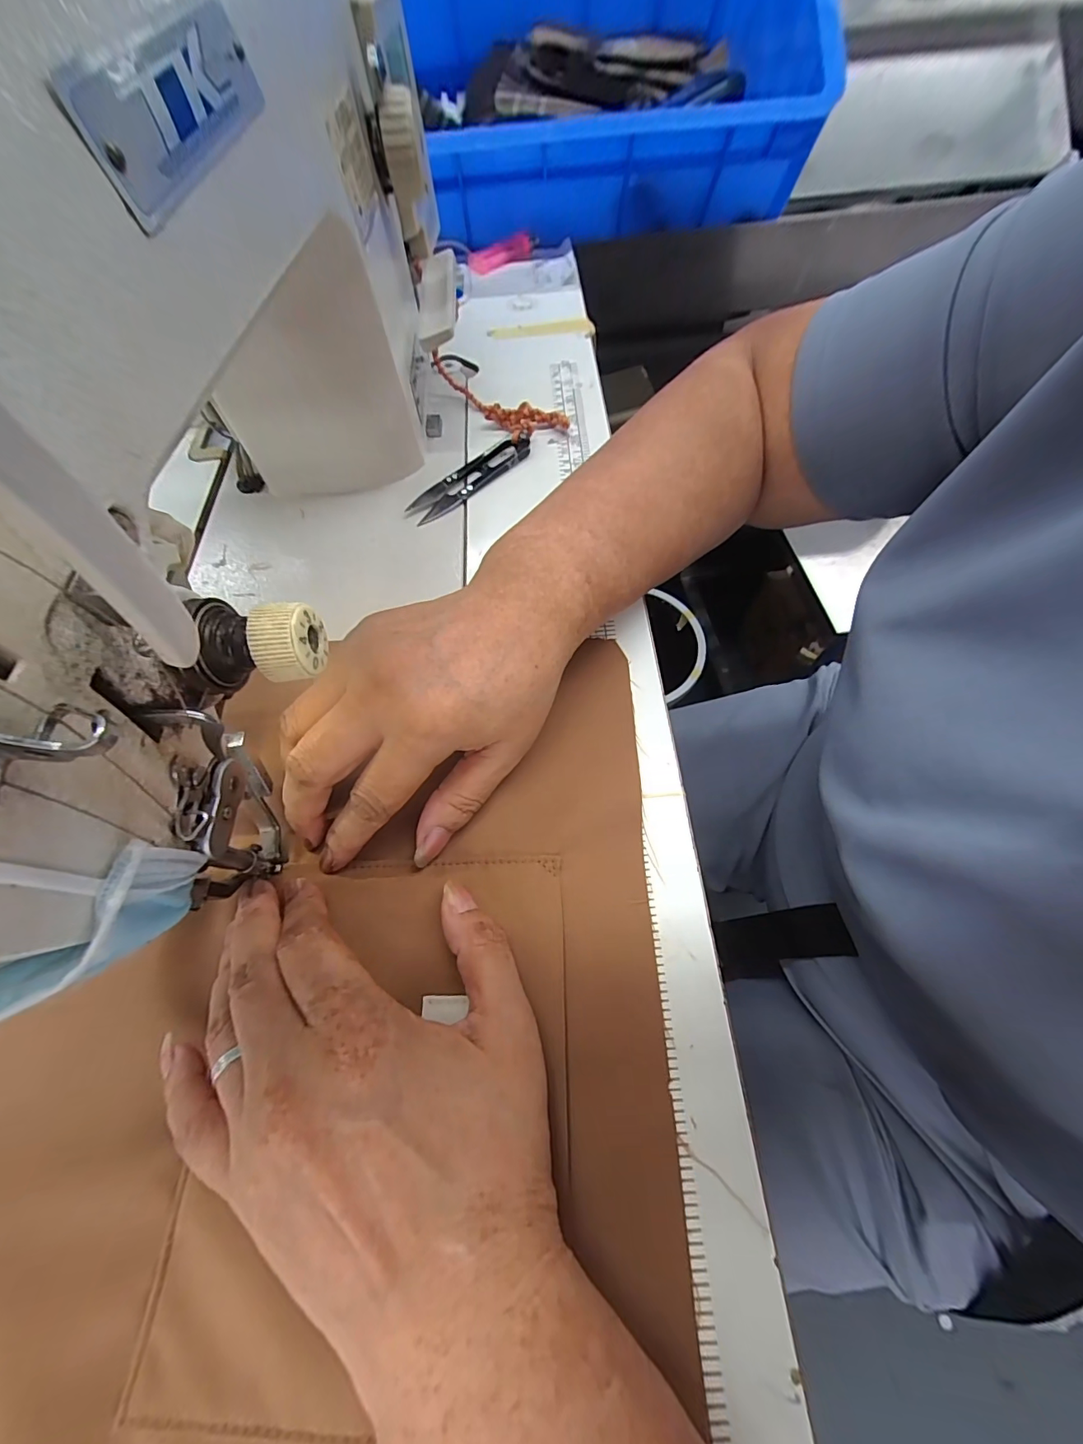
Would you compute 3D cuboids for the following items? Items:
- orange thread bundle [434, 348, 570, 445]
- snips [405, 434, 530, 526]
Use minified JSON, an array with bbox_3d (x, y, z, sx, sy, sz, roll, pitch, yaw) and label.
[{"bbox_3d":[-0.033,-0.252,0.359,0.047,0.023,0.115,-34,67,-13],"label":"orange thread bundle"},{"bbox_3d":[-0.048,-0.172,0.324,0.101,0.014,0.026,-42,69,-16],"label":"snips"}]

